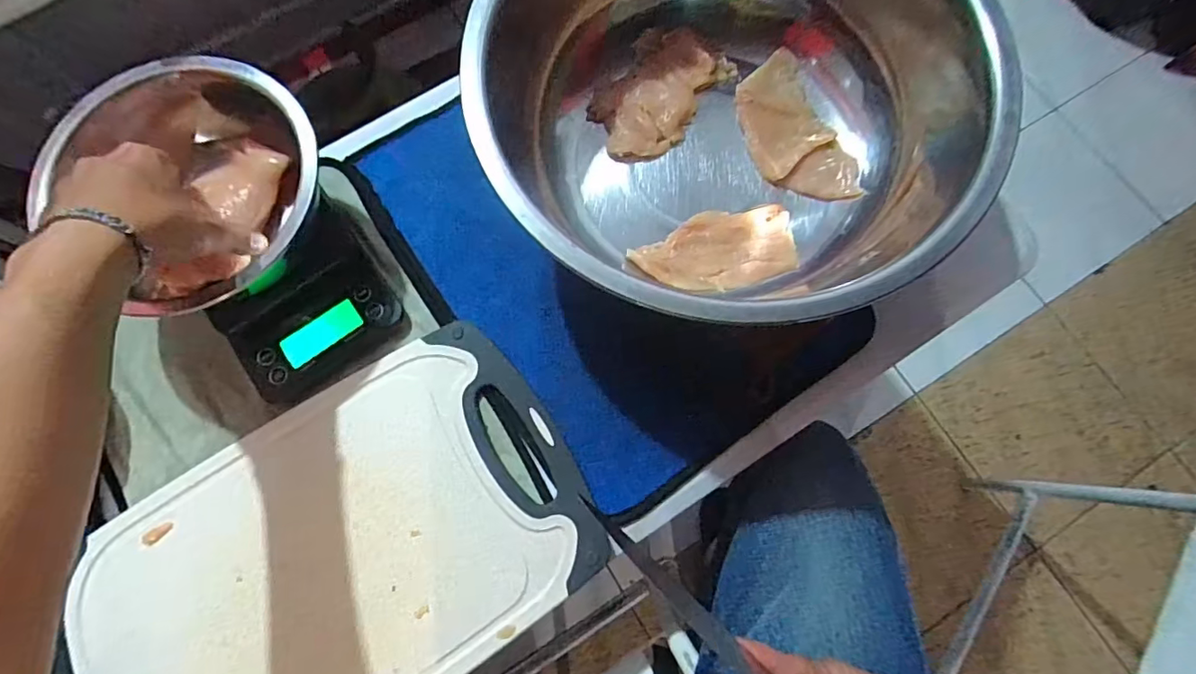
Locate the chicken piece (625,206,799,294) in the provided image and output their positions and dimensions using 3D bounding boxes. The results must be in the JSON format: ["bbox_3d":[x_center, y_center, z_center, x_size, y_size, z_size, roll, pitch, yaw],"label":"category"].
[{"bbox_3d":[0.096,-0.072,0.459,0.132,0.010,0.067,-9,76,-1],"label":"chicken piece"}]

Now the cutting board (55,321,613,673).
[{"bbox_3d":[-0.196,0.166,0.407,0.376,0.011,0.228,-31,77,-7],"label":"cutting board"}]

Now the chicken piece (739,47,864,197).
[{"bbox_3d":[0.168,-0.180,0.484,0.070,0.012,0.147,-19,76,-4],"label":"chicken piece"}]

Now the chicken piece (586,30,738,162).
[{"bbox_3d":[0.052,-0.220,0.493,0.083,0.018,0.132,36,79,10],"label":"chicken piece"}]

